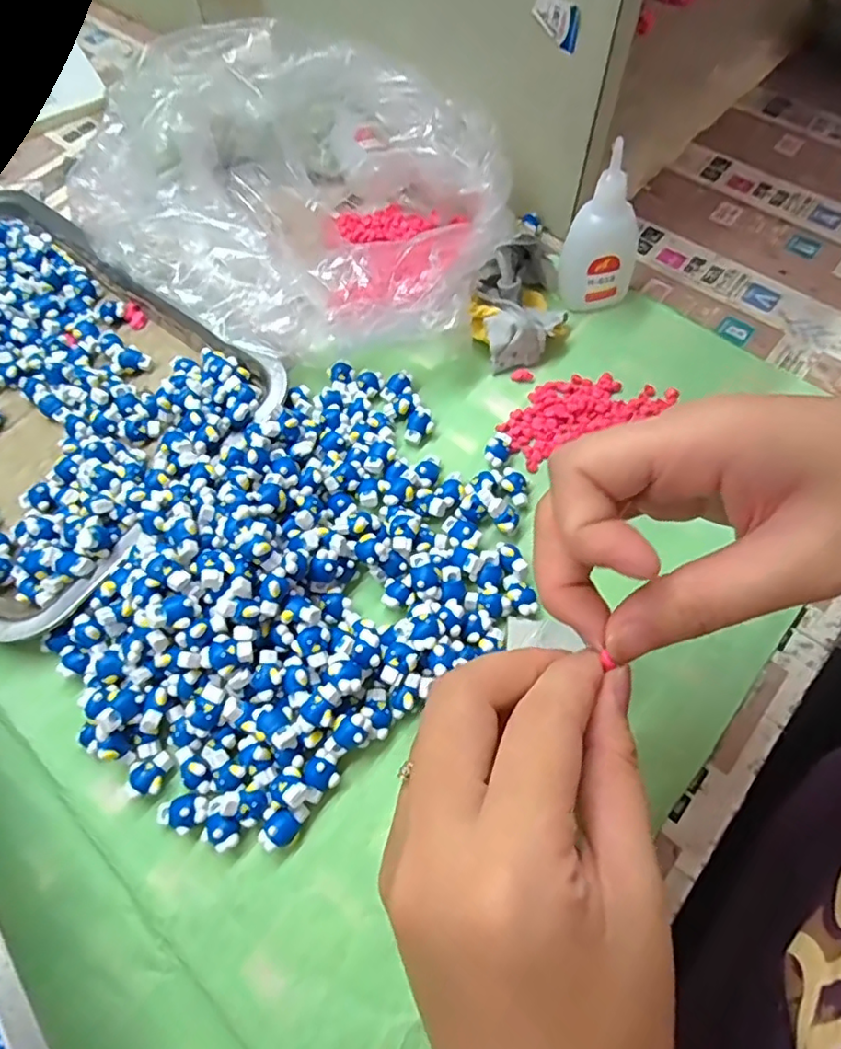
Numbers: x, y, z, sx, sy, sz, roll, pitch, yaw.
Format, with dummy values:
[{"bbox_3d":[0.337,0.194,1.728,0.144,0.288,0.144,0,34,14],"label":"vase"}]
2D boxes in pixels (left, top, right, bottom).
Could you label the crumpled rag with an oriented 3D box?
[{"bbox_3d":[0.060,-0.138,0.353,0.055,0.035,0.085,6,66,4],"label":"crumpled rag"}]

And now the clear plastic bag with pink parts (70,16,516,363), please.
[{"bbox_3d":[-0.085,-0.210,0.361,0.273,0.077,0.206,15,67,8],"label":"clear plastic bag with pink parts"}]

